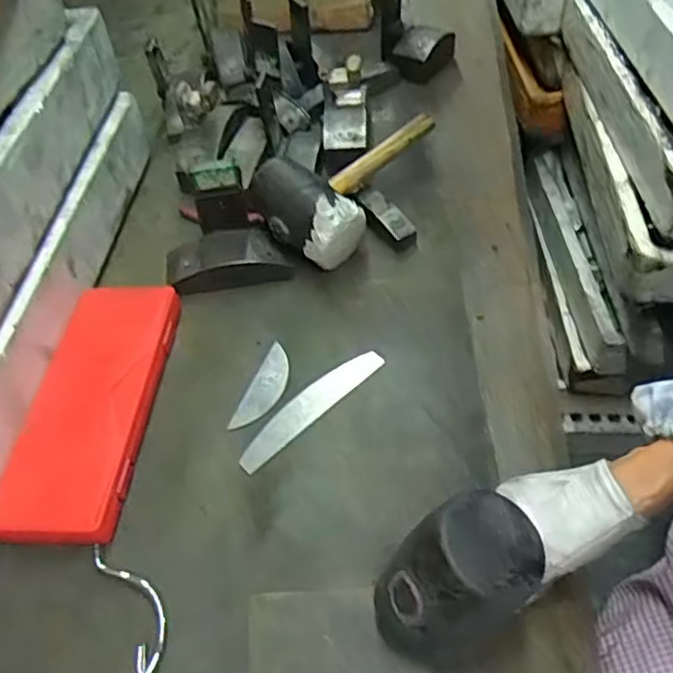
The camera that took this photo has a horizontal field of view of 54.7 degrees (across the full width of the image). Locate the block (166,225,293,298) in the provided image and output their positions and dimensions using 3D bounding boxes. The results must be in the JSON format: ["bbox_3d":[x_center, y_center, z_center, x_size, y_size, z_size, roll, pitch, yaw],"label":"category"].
[{"bbox_3d":[-0.116,-0.080,0.685,0.124,0.037,0.069,-15,50,-8],"label":"block"}]

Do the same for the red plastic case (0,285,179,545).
[{"bbox_3d":[-0.207,0.058,0.561,0.095,0.032,0.243,1,50,6],"label":"red plastic case"}]

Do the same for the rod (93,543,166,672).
[{"bbox_3d":[-0.153,0.206,0.447,0.070,0.013,0.119,2,54,7],"label":"rod"}]

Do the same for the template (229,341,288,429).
[{"bbox_3d":[-0.063,0.044,0.585,0.031,0.004,0.093,15,53,17],"label":"template"}]

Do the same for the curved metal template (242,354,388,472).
[{"bbox_3d":[-0.023,0.060,0.569,0.155,0.004,0.029,-39,62,-23],"label":"curved metal template"}]

